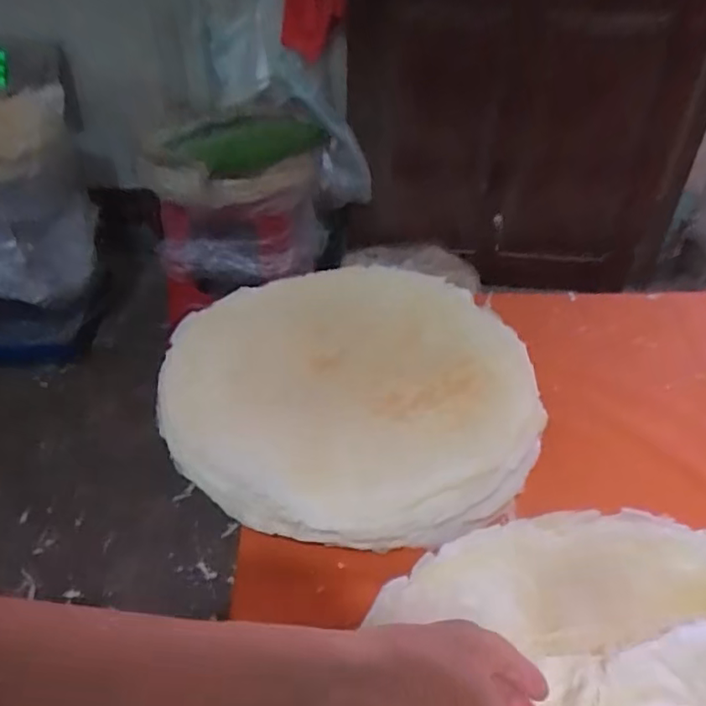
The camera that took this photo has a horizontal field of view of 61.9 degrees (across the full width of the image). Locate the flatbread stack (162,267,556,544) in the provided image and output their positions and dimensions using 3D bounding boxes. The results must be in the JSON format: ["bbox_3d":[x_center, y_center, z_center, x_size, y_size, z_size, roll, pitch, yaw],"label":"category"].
[{"bbox_3d":[-0.003,0.030,0.610,0.360,0.078,0.338,1,40,1],"label":"flatbread stack"}]

